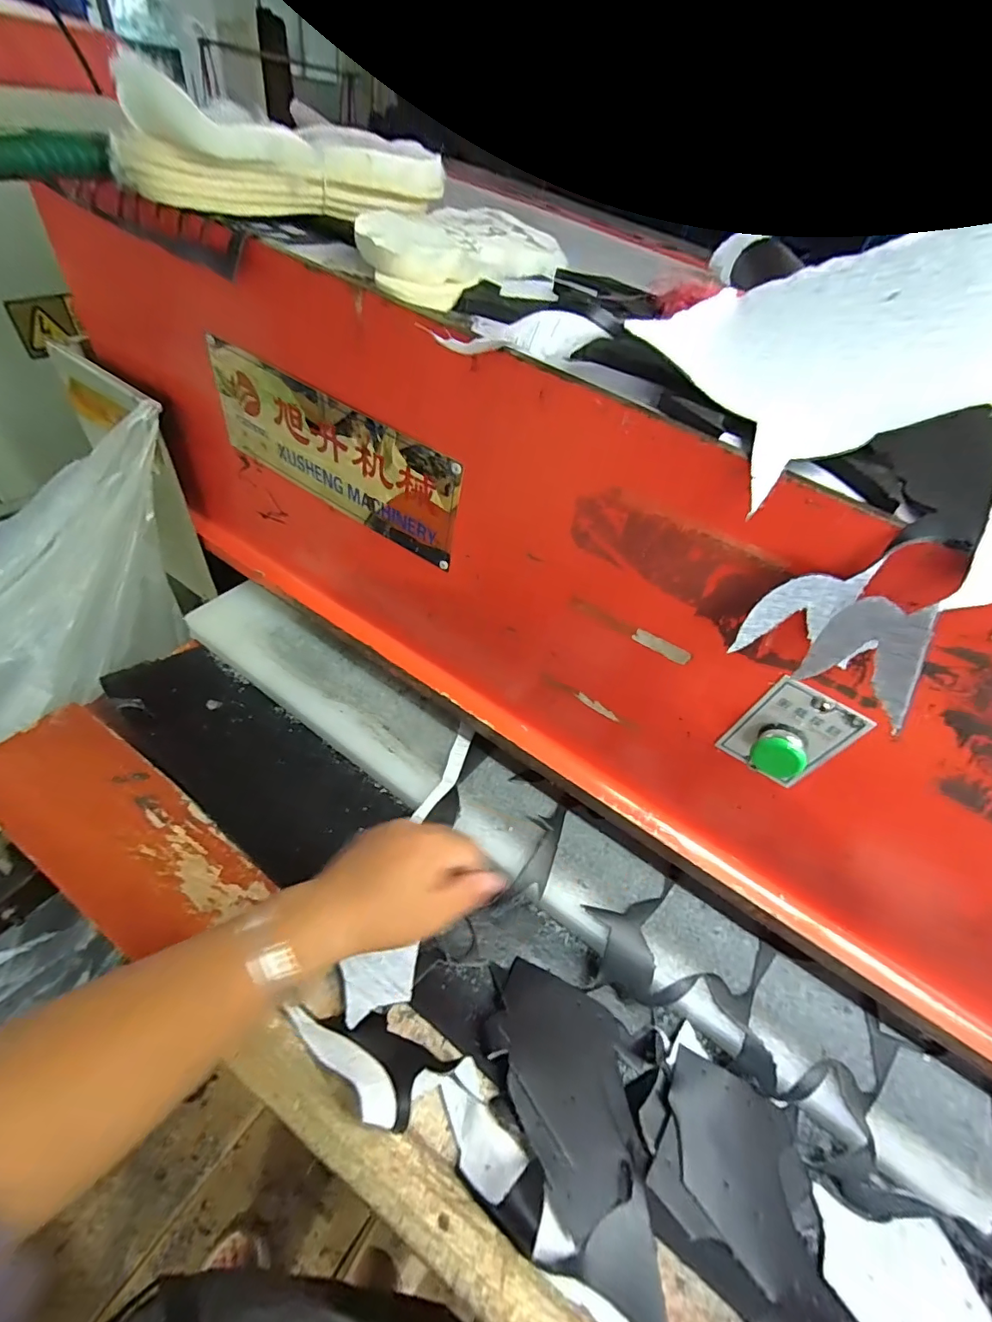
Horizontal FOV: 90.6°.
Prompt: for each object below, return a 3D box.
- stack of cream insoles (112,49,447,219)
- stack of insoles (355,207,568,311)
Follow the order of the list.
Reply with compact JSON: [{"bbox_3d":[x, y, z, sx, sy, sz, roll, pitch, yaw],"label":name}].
[{"bbox_3d":[-0.158,-0.408,0.393,0.254,0.069,0.075,-31,68,-32],"label":"stack of cream insoles"},{"bbox_3d":[-0.022,-0.337,0.401,0.091,0.035,0.259,23,48,11],"label":"stack of insoles"}]

